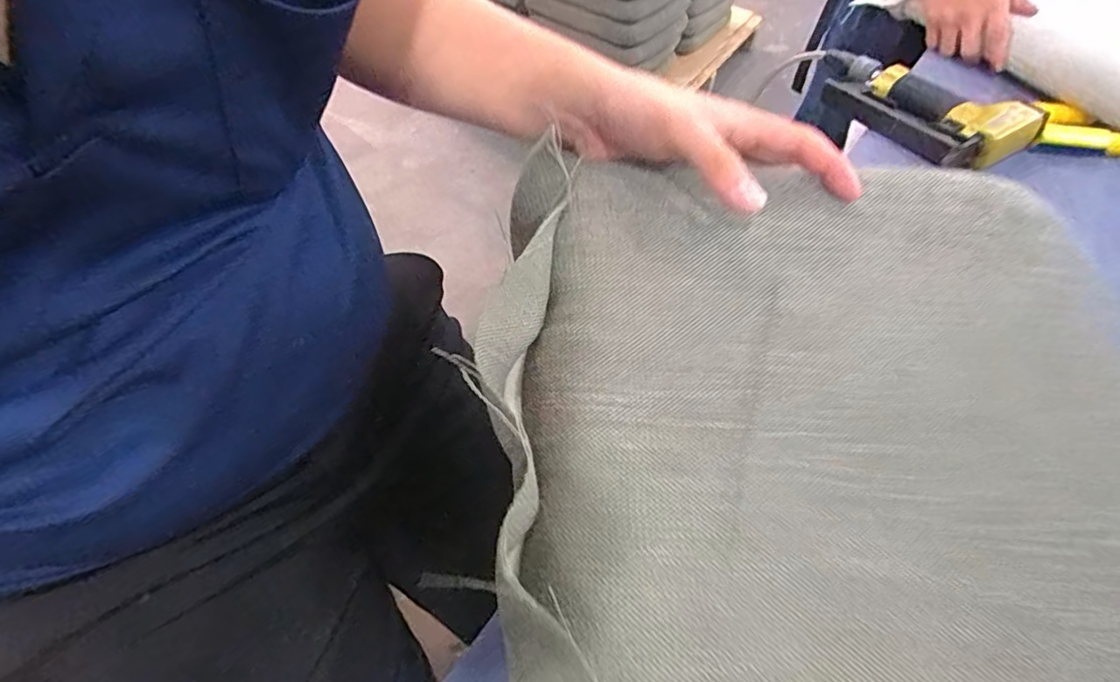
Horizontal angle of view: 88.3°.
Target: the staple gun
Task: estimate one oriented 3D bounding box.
[{"bbox_3d":[0.400,-0.283,0.664,0.127,0.061,0.259,-22,57,-20],"label":"staple gun"}]

